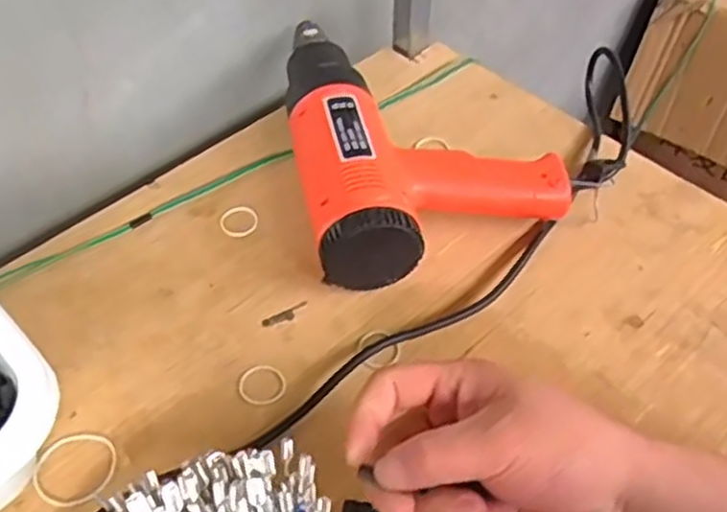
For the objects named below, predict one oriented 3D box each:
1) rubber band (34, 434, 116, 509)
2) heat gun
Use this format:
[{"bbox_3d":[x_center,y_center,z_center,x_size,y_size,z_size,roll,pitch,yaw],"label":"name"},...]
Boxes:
[{"bbox_3d":[-0.171,0.125,0.439,0.047,0.004,0.044,-1,50,1],"label":"rubber band"},{"bbox_3d":[0.034,-0.103,0.582,0.186,0.072,0.270,-11,50,-8],"label":"heat gun"}]

